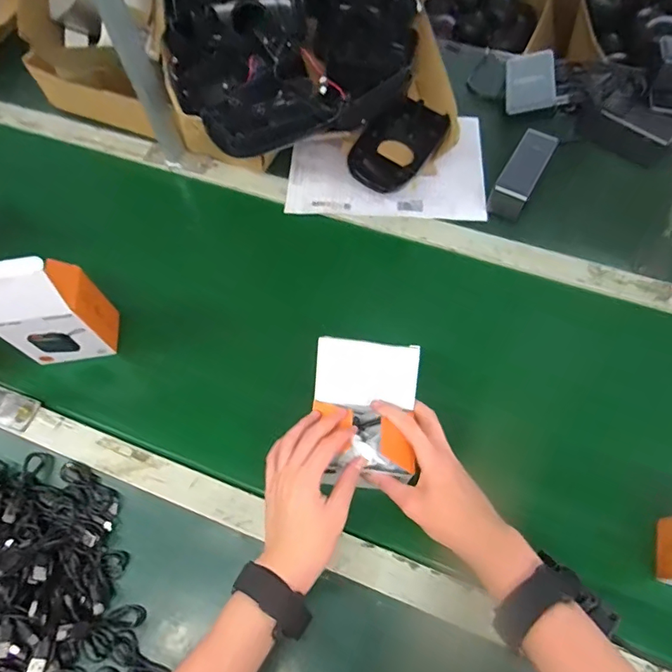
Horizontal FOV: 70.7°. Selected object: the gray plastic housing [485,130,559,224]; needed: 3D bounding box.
[{"bbox_3d":[0.259,-0.227,0.663,0.052,0.047,0.123,28,67,15],"label":"gray plastic housing"}]

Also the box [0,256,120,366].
[{"bbox_3d":[-0.335,-0.032,0.546,0.098,0.171,0.058,-9,63,-3],"label":"box"}]

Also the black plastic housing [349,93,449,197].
[{"bbox_3d":[0.085,-0.261,0.650,0.096,0.034,0.148,29,67,16],"label":"black plastic housing"}]

